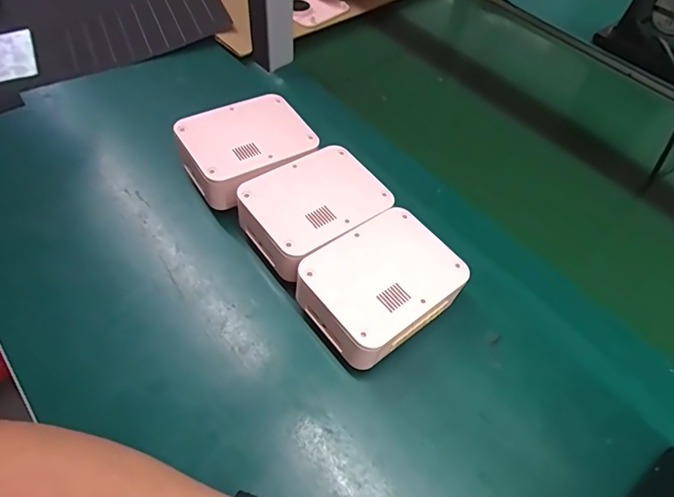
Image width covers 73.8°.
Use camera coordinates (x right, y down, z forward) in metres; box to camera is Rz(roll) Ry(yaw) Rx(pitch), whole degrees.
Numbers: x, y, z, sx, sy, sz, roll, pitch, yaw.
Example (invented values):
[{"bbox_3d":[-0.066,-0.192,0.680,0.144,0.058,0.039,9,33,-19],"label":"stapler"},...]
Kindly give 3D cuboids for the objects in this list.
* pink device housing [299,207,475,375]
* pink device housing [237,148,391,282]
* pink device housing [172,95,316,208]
[{"bbox_3d":[0.040,0.034,0.401,0.130,0.061,0.100,-31,63,-23],"label":"pink device housing"},{"bbox_3d":[-0.022,-0.035,0.443,0.128,0.064,0.100,-32,63,-23],"label":"pink device housing"},{"bbox_3d":[-0.095,-0.102,0.486,0.131,0.061,0.107,-28,61,-21],"label":"pink device housing"}]

